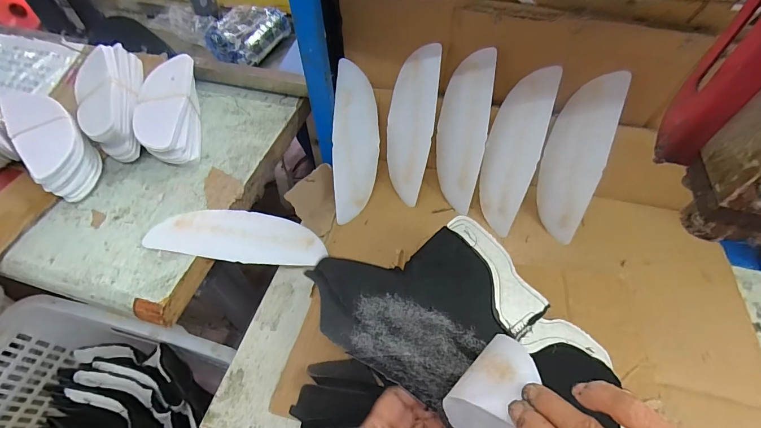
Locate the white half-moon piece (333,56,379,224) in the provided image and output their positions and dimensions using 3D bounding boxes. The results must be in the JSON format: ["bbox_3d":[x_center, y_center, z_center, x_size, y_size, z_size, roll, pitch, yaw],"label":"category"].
[{"bbox_3d":[-0.033,-0.097,0.507,0.070,0.213,0.006,-6,14,-32],"label":"white half-moon piece"}]

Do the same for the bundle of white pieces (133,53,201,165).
[{"bbox_3d":[-0.333,-0.166,0.566,0.075,0.048,0.222,-14,56,-8],"label":"bundle of white pieces"}]

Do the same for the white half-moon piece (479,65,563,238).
[{"bbox_3d":[0.172,-0.080,0.471,0.071,0.209,0.007,29,29,37],"label":"white half-moon piece"}]

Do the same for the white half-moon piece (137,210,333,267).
[{"bbox_3d":[-0.181,0.029,0.468,0.210,0.007,0.068,11,65,-11],"label":"white half-moon piece"}]

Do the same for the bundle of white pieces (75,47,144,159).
[{"bbox_3d":[-0.424,-0.174,0.561,0.092,0.073,0.230,-20,57,-13],"label":"bundle of white pieces"}]

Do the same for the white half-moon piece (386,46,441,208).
[{"bbox_3d":[0.039,-0.118,0.492,0.072,0.209,0.006,26,34,33],"label":"white half-moon piece"}]

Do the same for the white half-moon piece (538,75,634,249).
[{"bbox_3d":[0.244,-0.068,0.457,0.008,0.208,0.076,-17,34,-37],"label":"white half-moon piece"}]

